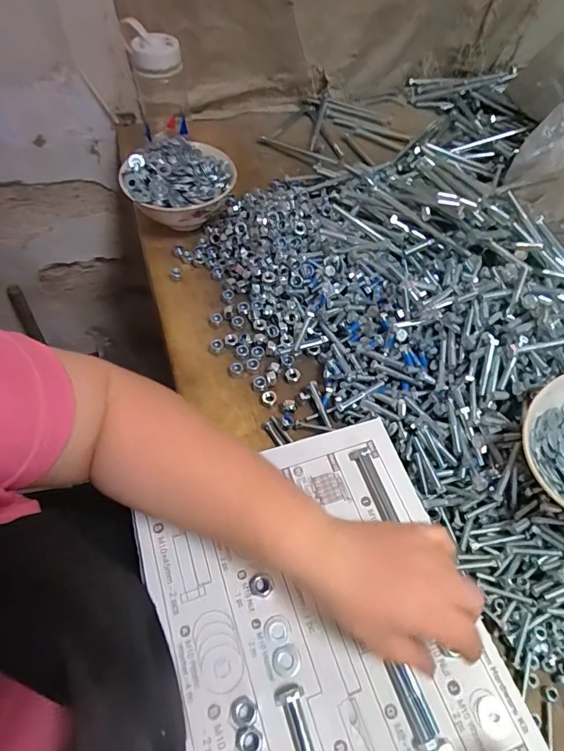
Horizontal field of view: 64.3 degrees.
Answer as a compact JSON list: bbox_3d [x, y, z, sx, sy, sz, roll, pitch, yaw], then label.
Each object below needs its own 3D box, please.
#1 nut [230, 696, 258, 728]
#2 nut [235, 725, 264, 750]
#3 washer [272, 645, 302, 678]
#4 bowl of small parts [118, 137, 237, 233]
[{"bbox_3d":[-0.027,0.231,0.308,0.018,0.008,0.017,-12,58,-10],"label":"nut"},{"bbox_3d":[-0.022,0.245,0.298,0.018,0.008,0.019,-12,58,-10],"label":"nut"},{"bbox_3d":[0.004,0.210,0.329,0.020,0.004,0.020,1,57,-1],"label":"washer"},{"bbox_3d":[-0.132,-0.247,0.592,0.131,0.070,0.132,1,57,-1],"label":"bowl of small parts"}]

